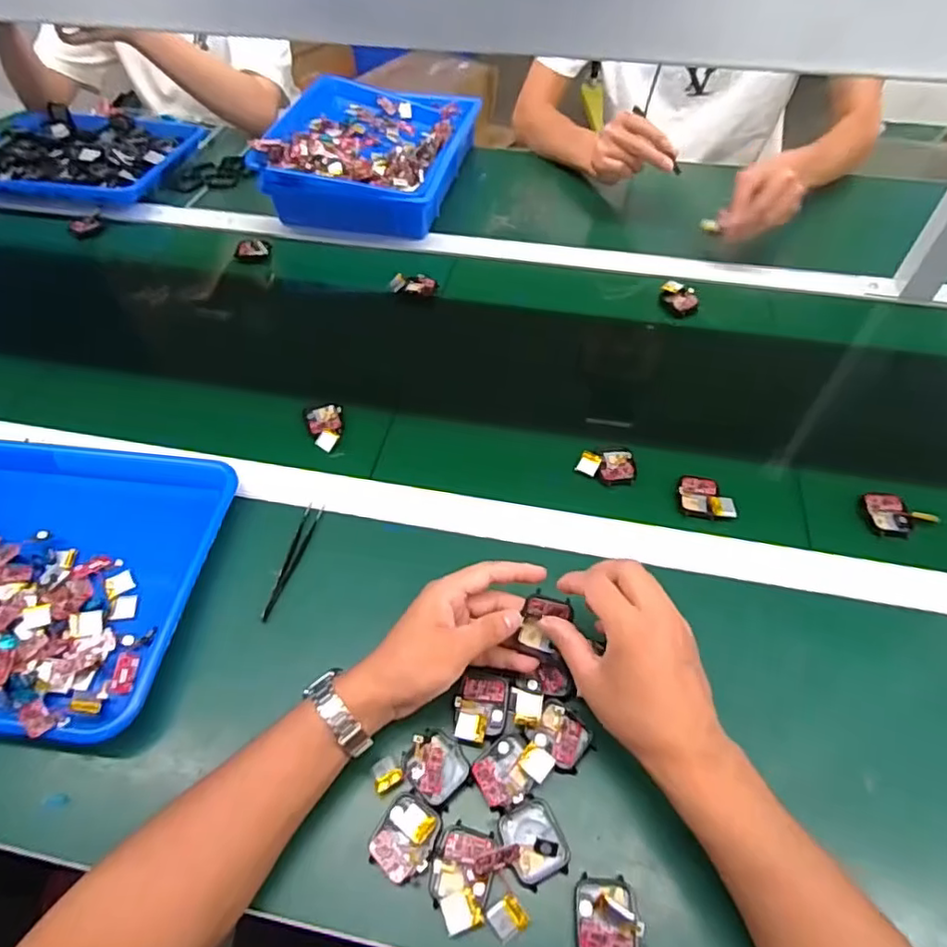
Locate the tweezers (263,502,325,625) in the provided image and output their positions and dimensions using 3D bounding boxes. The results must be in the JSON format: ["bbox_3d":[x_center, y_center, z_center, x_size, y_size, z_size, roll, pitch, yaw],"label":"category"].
[{"bbox_3d":[-0.159,0.076,0.531,0.016,0.006,0.115,9,53,8],"label":"tweezers"}]

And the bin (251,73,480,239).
[{"bbox_3d":[-0.152,-0.497,0.917,0.271,0.080,0.330,7,53,6],"label":"bin"}]

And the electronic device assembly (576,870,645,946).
[{"bbox_3d":[0.083,0.276,0.369,0.038,0.016,0.047,4,53,4],"label":"electronic device assembly"}]

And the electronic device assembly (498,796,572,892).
[{"bbox_3d":[0.041,0.242,0.398,0.040,0.011,0.048,-18,54,-12],"label":"electronic device assembly"}]

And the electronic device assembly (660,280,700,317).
[{"bbox_3d":[0.258,-0.221,0.758,0.037,0.021,0.051,-27,57,-19],"label":"electronic device assembly"}]

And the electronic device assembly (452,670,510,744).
[{"bbox_3d":[0.007,0.173,0.446,0.038,0.009,0.050,5,53,5],"label":"electronic device assembly"}]

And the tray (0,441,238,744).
[{"bbox_3d":[-0.409,0.081,0.521,0.364,0.042,0.261,5,53,5],"label":"tray"}]

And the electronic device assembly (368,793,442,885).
[{"bbox_3d":[-0.046,0.242,0.399,0.040,0.010,0.047,17,55,13],"label":"electronic device assembly"}]

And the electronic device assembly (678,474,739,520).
[{"bbox_3d":[0.219,0.022,0.566,0.046,0.011,0.046,4,53,4],"label":"electronic device assembly"}]

